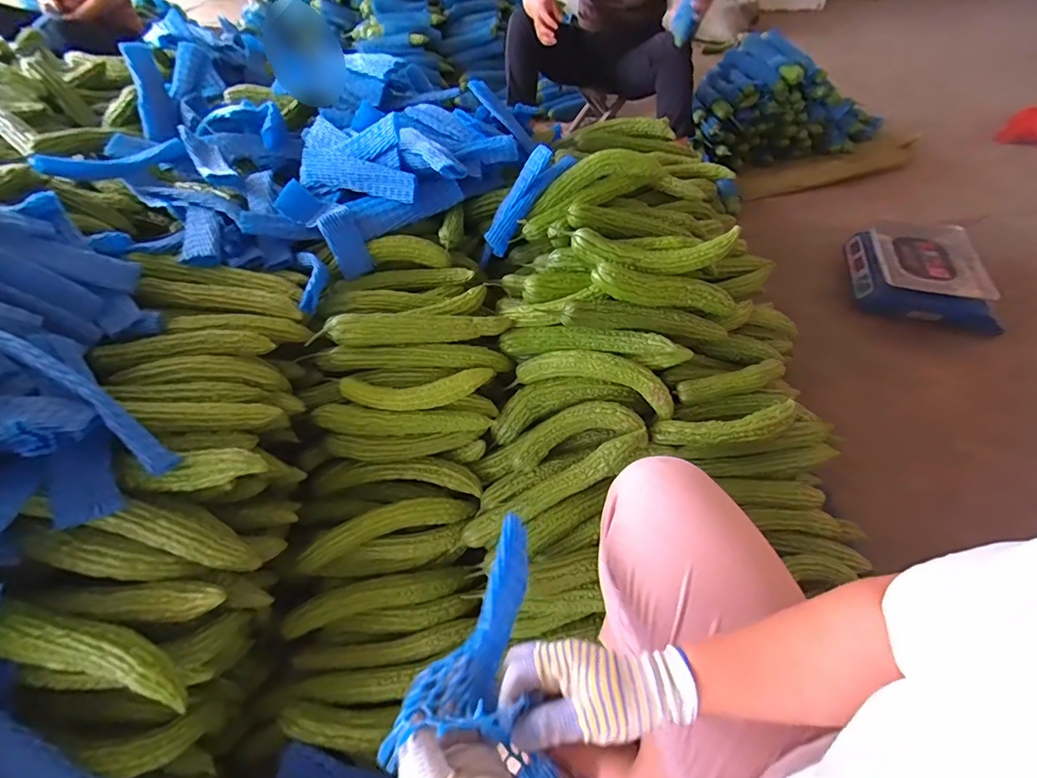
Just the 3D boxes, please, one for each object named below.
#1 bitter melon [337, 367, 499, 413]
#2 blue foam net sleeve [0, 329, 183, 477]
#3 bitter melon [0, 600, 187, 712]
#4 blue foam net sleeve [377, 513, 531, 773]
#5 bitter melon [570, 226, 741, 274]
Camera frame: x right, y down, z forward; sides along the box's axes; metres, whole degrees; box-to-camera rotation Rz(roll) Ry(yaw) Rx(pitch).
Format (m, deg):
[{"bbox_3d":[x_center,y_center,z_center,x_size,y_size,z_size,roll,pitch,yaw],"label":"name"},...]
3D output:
[{"bbox_3d":[-0.157,-0.001,0.714,0.231,0.036,0.060,-5,49,-2],"label":"bitter melon"},{"bbox_3d":[-0.478,0.010,0.514,0.239,0.024,0.032,40,57,-2],"label":"blue foam net sleeve"},{"bbox_3d":[-0.435,0.273,0.479,0.202,0.040,0.053,23,51,-3],"label":"bitter melon"},{"bbox_3d":[-0.021,0.212,0.401,0.078,0.043,0.214,17,39,16],"label":"blue foam net sleeve"},{"bbox_3d":[0.214,-0.215,0.731,0.258,0.050,0.052,1,49,3],"label":"bitter melon"}]

